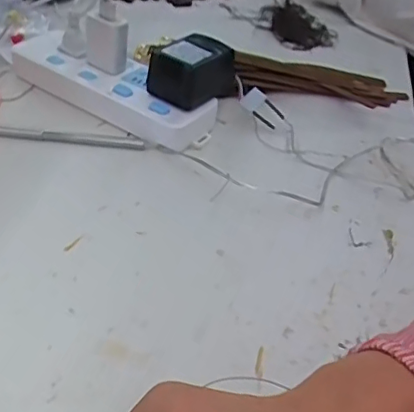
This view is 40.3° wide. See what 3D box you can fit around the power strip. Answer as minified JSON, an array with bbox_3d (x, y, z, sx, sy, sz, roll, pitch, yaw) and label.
[{"bbox_3d":[-0.096,-0.116,0.537,0.218,0.032,0.065,27,43,21],"label":"power strip"}]

